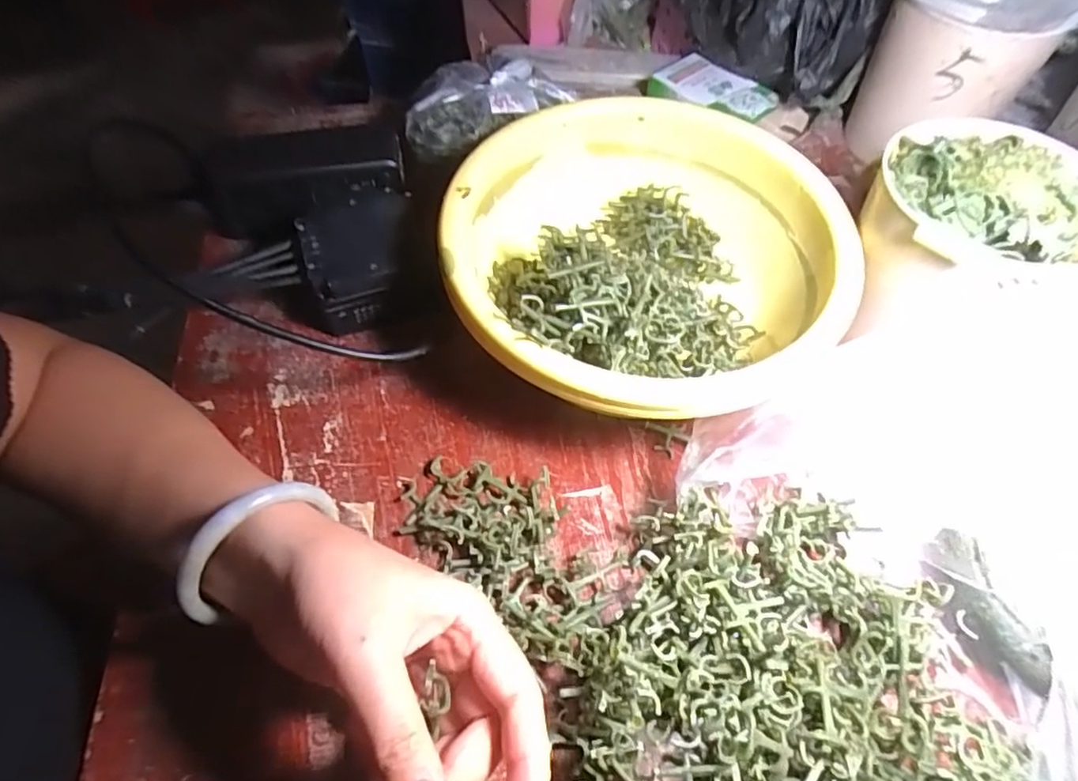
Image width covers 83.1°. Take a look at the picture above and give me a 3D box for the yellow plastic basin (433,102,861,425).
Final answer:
[{"bbox_3d":[0.061,-0.070,0.373,0.214,0.096,0.225,0,56,0],"label":"yellow plastic basin"}]

